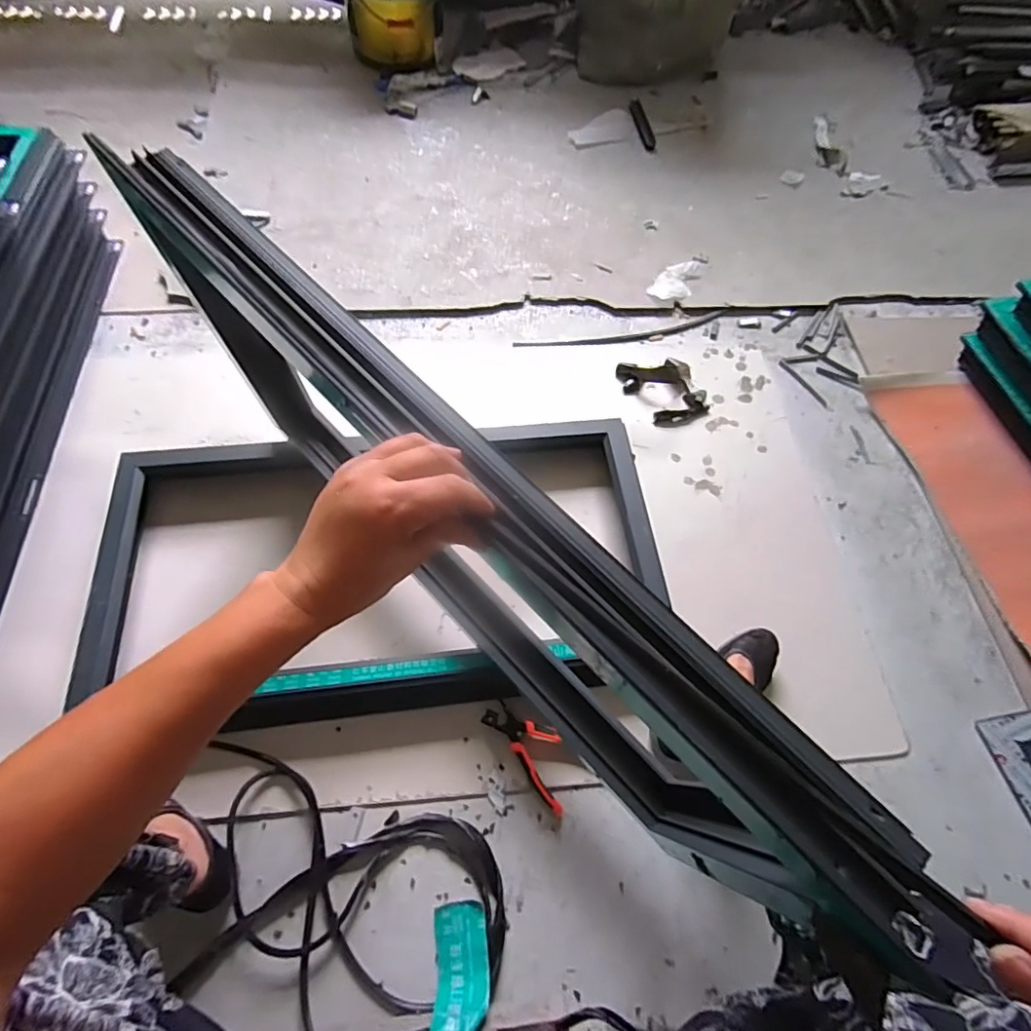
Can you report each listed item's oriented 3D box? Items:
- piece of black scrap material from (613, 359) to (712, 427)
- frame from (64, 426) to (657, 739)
[{"bbox_3d":[0.305,-0.264,1.110,0.136,0.030,0.175,-27,69,-15],"label":"piece of black scrap material"},{"bbox_3d":[-0.198,0.060,0.864,0.867,0.070,0.471,-6,63,-3],"label":"frame"}]

